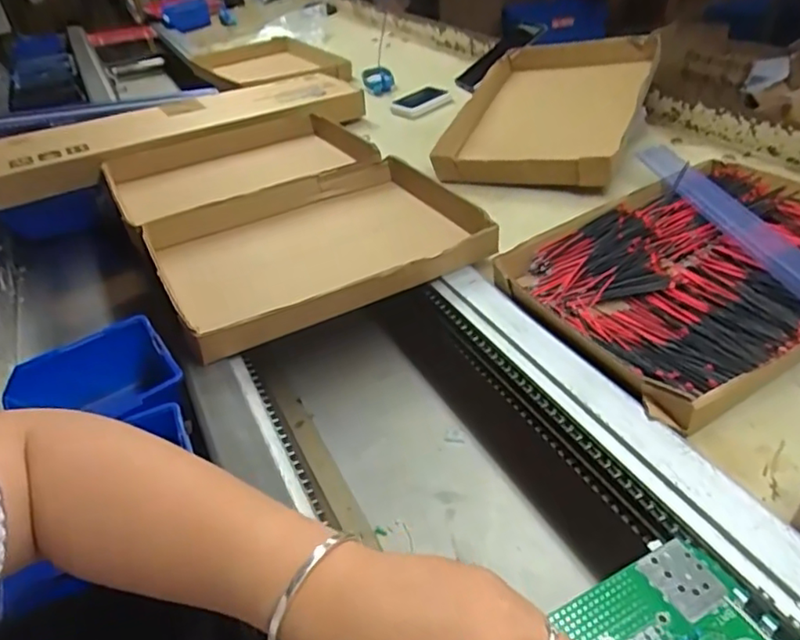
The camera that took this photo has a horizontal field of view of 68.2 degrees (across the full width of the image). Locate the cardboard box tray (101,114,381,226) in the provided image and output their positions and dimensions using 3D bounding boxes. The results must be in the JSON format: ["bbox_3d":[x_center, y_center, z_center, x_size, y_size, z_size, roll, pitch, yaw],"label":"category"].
[{"bbox_3d":[-0.218,-0.190,0.810,0.318,0.070,0.252,-21,39,-21],"label":"cardboard box tray"}]

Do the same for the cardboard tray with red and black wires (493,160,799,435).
[{"bbox_3d":[0.268,-0.052,0.518,0.304,0.045,0.231,-20,39,-20],"label":"cardboard tray with red and black wires"}]

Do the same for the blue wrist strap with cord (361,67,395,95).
[{"bbox_3d":[-0.040,-0.454,1.126,0.060,0.044,0.051,-5,36,0],"label":"blue wrist strap with cord"}]

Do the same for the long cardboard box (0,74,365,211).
[{"bbox_3d":[-0.335,-0.307,0.937,0.585,0.058,0.218,-24,40,-24],"label":"long cardboard box"}]

